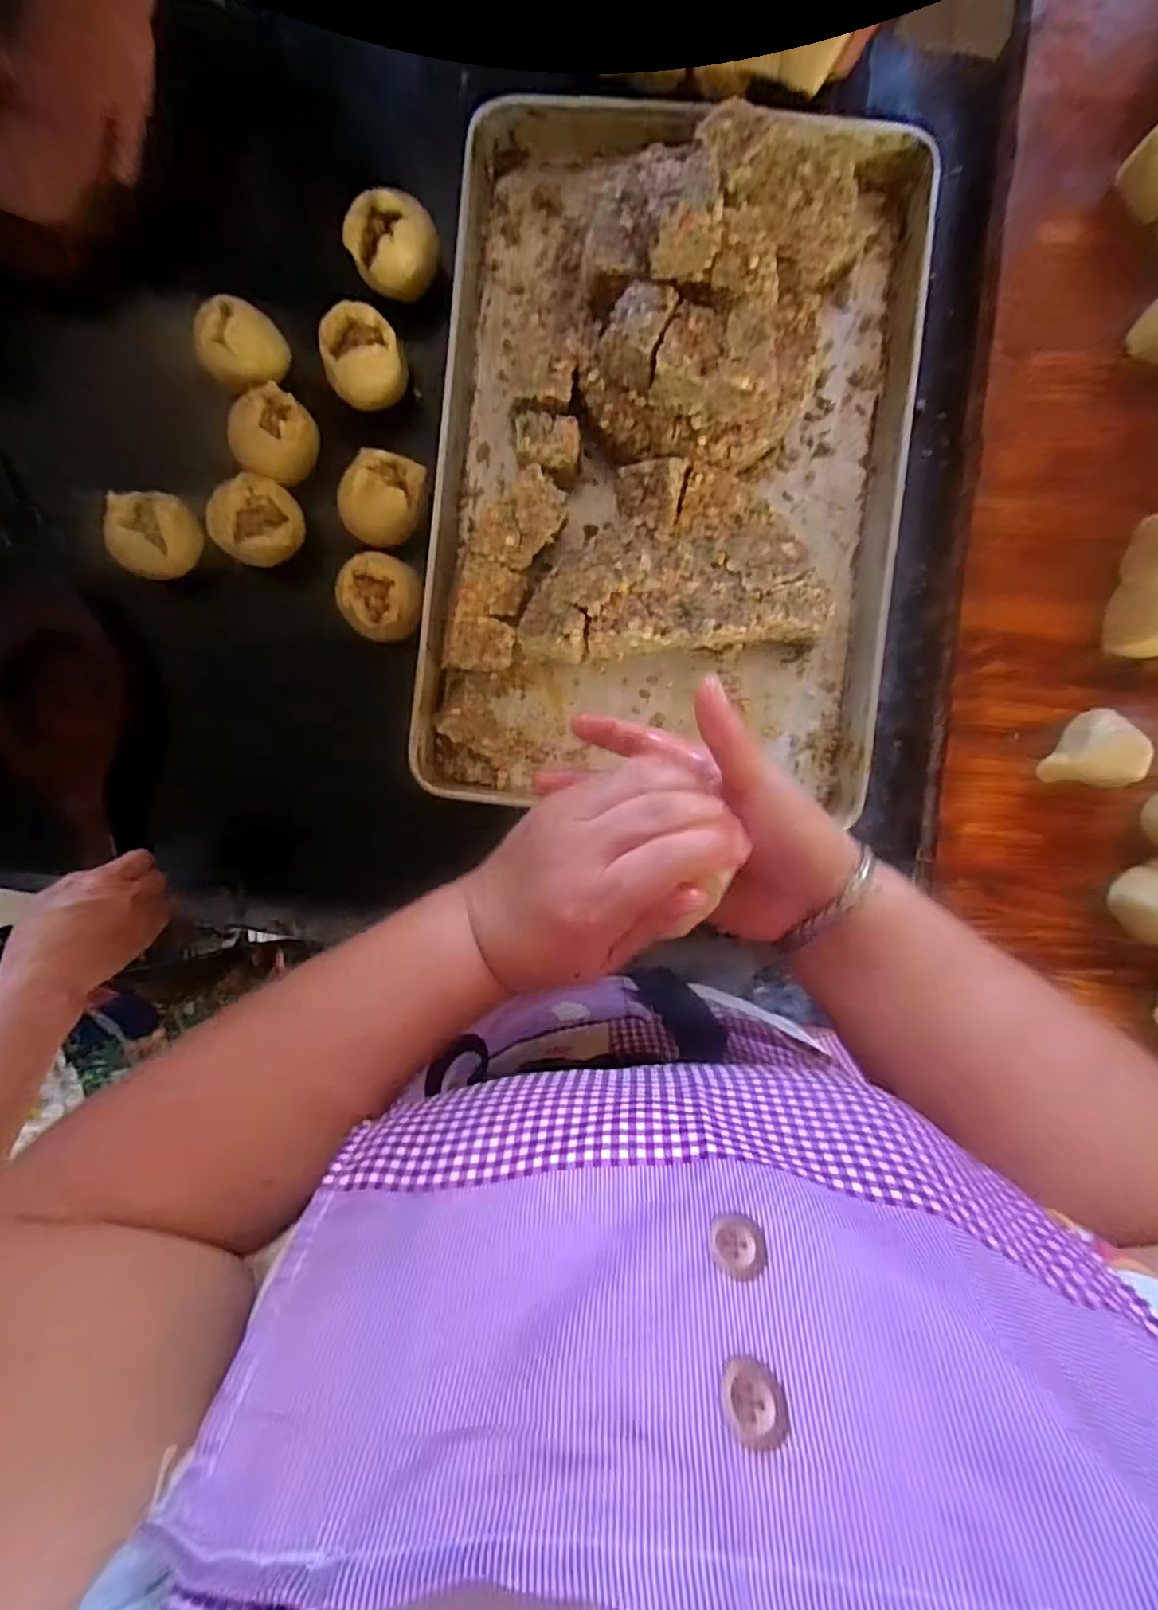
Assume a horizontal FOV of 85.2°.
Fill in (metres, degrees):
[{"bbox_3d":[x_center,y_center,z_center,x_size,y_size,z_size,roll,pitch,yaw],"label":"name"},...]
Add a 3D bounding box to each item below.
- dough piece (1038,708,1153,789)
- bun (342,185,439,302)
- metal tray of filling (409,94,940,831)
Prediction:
[{"bbox_3d":[0.430,-0.045,0.530,0.067,0.044,0.066,-10,89,-2],"label":"dough piece"},{"bbox_3d":[-0.167,-0.504,0.569,0.079,0.051,0.060,-15,89,-3],"label":"bun"},{"bbox_3d":[0.079,-0.297,0.542,0.402,0.129,0.609,5,88,-2],"label":"metal tray of filling"}]

